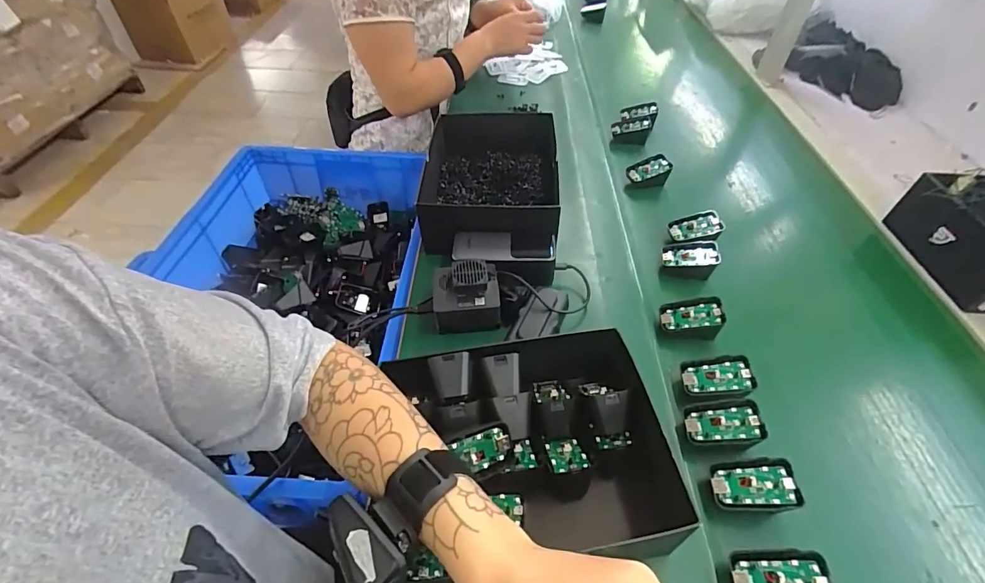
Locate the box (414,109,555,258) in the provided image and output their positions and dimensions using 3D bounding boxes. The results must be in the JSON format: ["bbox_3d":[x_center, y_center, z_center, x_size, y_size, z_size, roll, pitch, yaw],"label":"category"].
[{"bbox_3d":[-0.002,-0.176,0.674,0.197,0.077,0.256,4,46,2],"label":"box"}]

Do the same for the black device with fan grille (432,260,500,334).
[{"bbox_3d":[-0.031,0.005,0.541,0.077,0.058,0.067,0,48,-2],"label":"black device with fan grille"}]

